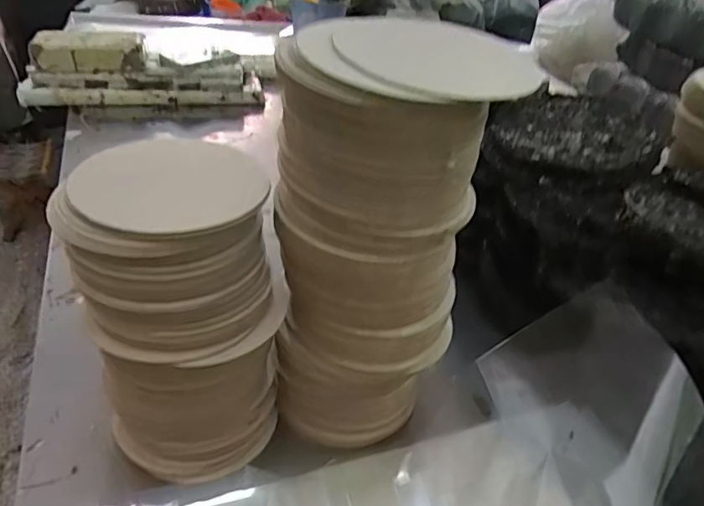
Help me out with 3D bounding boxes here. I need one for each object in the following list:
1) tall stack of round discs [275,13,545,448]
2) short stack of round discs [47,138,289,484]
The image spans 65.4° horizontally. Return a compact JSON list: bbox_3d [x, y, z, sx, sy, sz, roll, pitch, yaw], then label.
[{"bbox_3d":[0.016,-0.013,0.487,0.156,0.350,0.166,-1,38,-8],"label":"tall stack of round discs"},{"bbox_3d":[-0.145,0.043,0.466,0.149,0.284,0.155,-16,43,-25],"label":"short stack of round discs"}]

